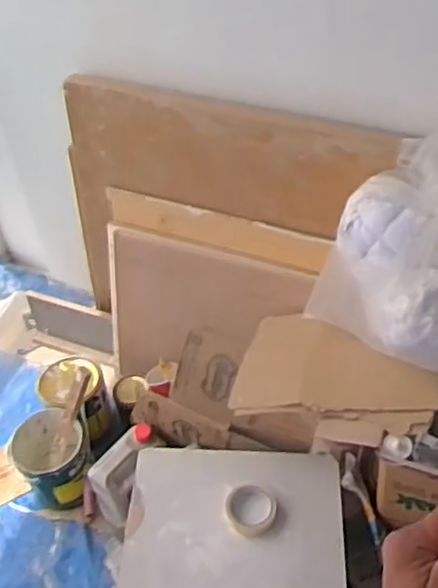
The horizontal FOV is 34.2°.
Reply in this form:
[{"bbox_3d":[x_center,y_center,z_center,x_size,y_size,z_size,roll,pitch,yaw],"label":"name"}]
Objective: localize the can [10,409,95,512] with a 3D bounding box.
[{"bbox_3d":[-0.385,0.387,1.683,0.166,0.202,0.189,-27,50,-19],"label":"can"}]

